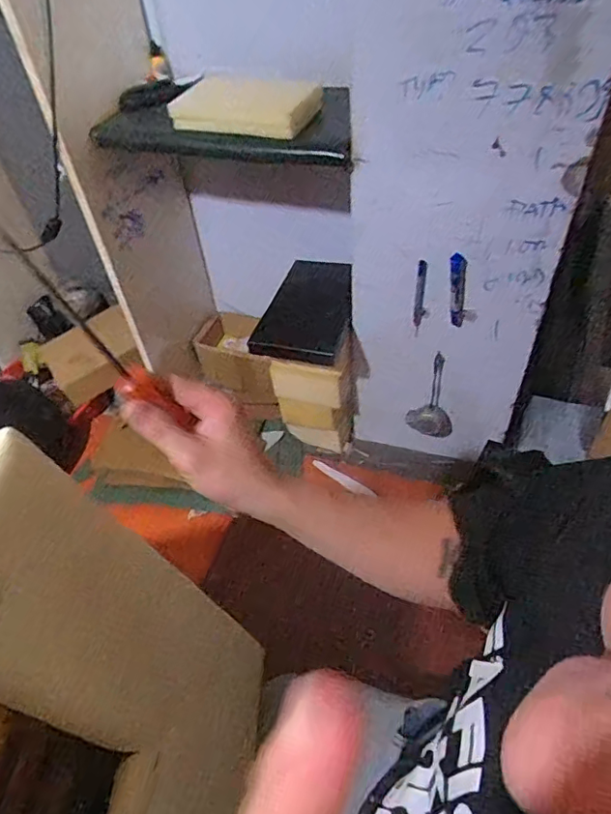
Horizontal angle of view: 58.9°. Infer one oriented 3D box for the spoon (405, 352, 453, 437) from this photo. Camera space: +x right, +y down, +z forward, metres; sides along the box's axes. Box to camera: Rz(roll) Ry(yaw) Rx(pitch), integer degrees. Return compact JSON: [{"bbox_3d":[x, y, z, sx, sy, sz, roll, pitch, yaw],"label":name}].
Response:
[{"bbox_3d":[0.256,-0.019,1.089,0.092,0.207,0.022,8,47,12],"label":"spoon"}]

